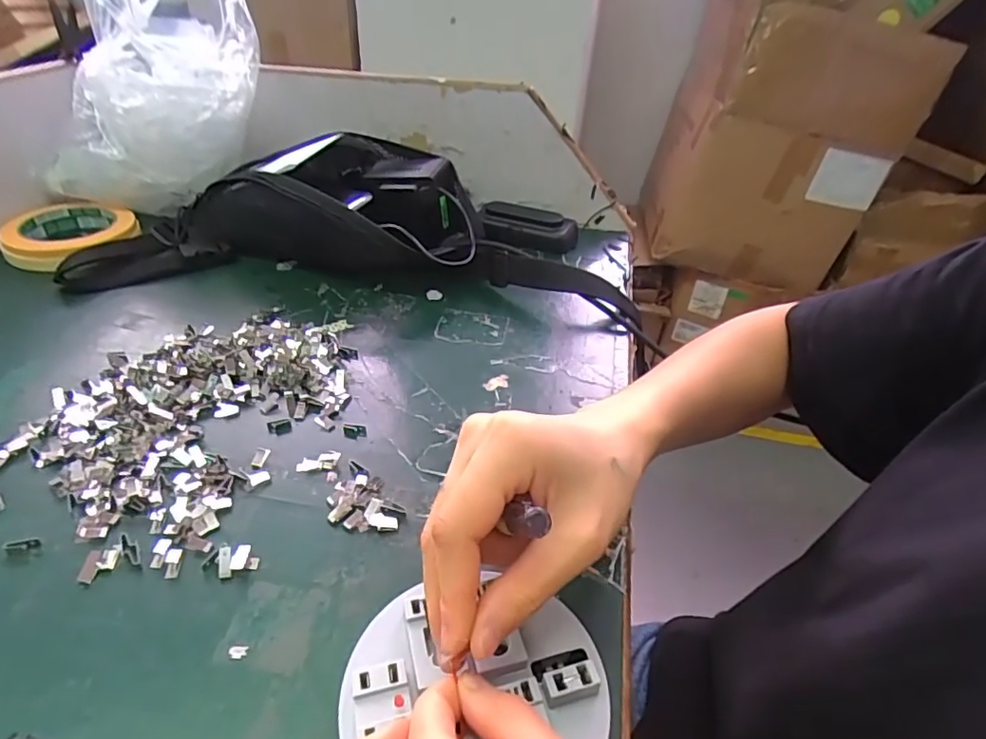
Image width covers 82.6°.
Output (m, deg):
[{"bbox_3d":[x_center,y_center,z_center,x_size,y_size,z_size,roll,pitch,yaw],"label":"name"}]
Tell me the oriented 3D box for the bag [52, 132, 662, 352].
[{"bbox_3d":[-0.107,-0.134,0.502,0.462,0.091,0.202,9,38,7],"label":"bag"}]

